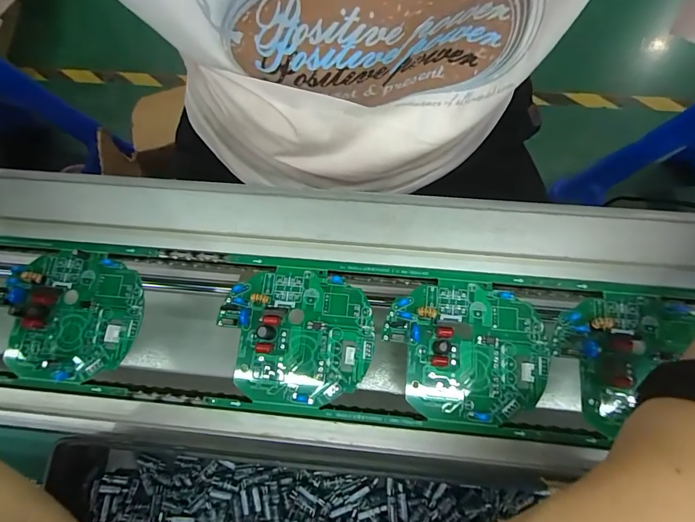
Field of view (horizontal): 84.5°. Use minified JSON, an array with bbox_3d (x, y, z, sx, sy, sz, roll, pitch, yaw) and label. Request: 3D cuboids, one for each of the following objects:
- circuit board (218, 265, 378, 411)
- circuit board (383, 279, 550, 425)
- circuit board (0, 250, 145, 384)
[{"bbox_3d":[-0.033,0.045,0.239,0.094,0.012,0.082,4,78,3],"label":"circuit board"},{"bbox_3d":[0.072,0.053,0.232,0.093,0.010,0.081,5,78,4],"label":"circuit board"},{"bbox_3d":[-0.181,0.034,0.246,0.088,0.015,0.081,5,78,4],"label":"circuit board"}]

